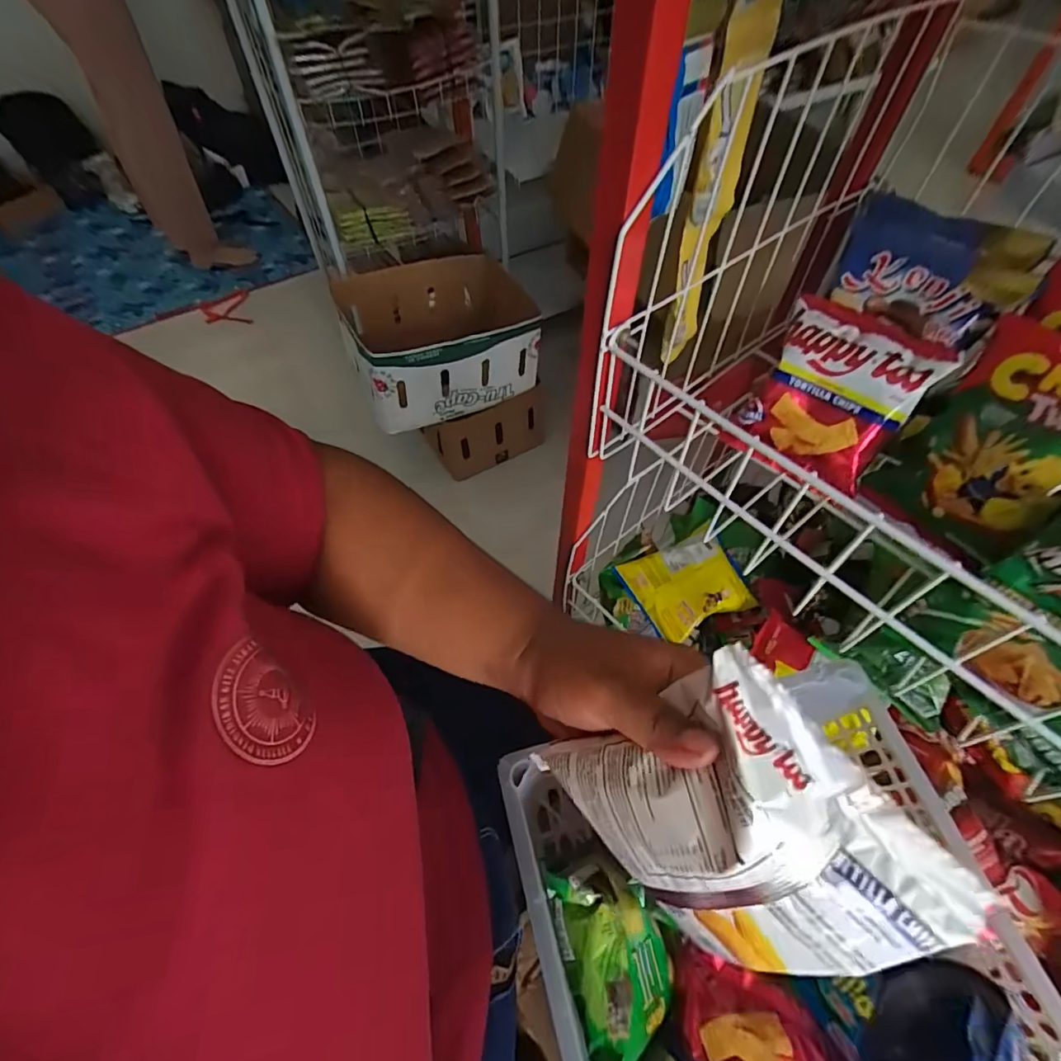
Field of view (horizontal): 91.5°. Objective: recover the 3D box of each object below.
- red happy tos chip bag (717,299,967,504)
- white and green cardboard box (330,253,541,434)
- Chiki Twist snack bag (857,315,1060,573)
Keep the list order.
[{"bbox_3d":[0.245,-0.107,0.427,0.112,0.129,0.030,34,26,18],"label":"red happy tos chip bag"},{"bbox_3d":[-0.201,-0.494,1.258,0.445,0.211,0.405,-20,58,-12],"label":"white and green cardboard box"},{"bbox_3d":[0.343,-0.061,0.384,0.037,0.161,0.113,11,36,-35],"label":"Chiki Twist snack bag"}]

